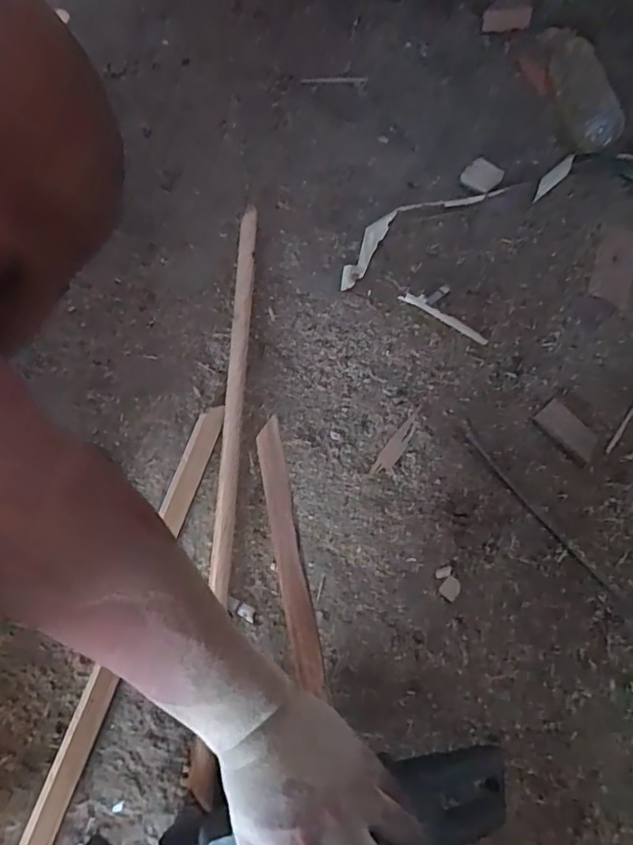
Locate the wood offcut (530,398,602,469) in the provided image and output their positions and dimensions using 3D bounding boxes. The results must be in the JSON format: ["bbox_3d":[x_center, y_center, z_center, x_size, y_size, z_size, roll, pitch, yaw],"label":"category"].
[{"bbox_3d":[0.263,0.009,0.581,0.039,0.004,0.068,-38,72,-14],"label":"wood offcut"}]

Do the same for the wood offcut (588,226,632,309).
[{"bbox_3d":[0.346,-0.184,0.646,0.040,0.006,0.110,20,69,8],"label":"wood offcut"}]

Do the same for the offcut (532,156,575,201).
[{"bbox_3d":[0.291,-0.300,0.682,0.073,0.004,0.018,-41,113,-11],"label":"offcut"}]

